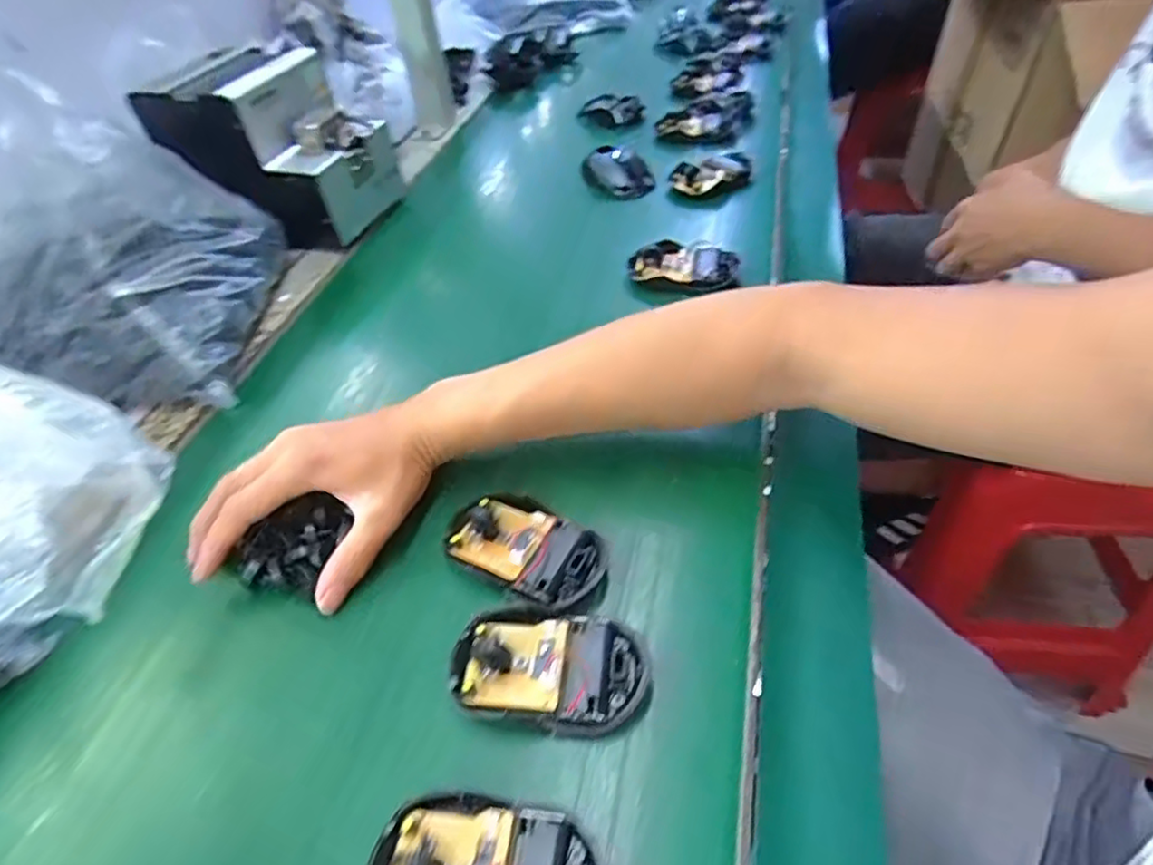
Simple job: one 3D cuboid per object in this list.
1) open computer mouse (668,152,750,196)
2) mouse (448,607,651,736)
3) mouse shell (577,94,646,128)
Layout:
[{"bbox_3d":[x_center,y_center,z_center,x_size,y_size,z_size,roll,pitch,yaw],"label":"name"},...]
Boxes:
[{"bbox_3d":[0.143,-0.262,0.666,0.086,0.026,0.046,-22,48,-16],"label":"open computer mouse"},{"bbox_3d":[-0.013,0.117,0.324,0.095,0.024,0.055,5,47,10],"label":"mouse"},{"bbox_3d":[0.044,-0.405,0.814,0.078,0.023,0.054,-4,46,1],"label":"mouse shell"}]

